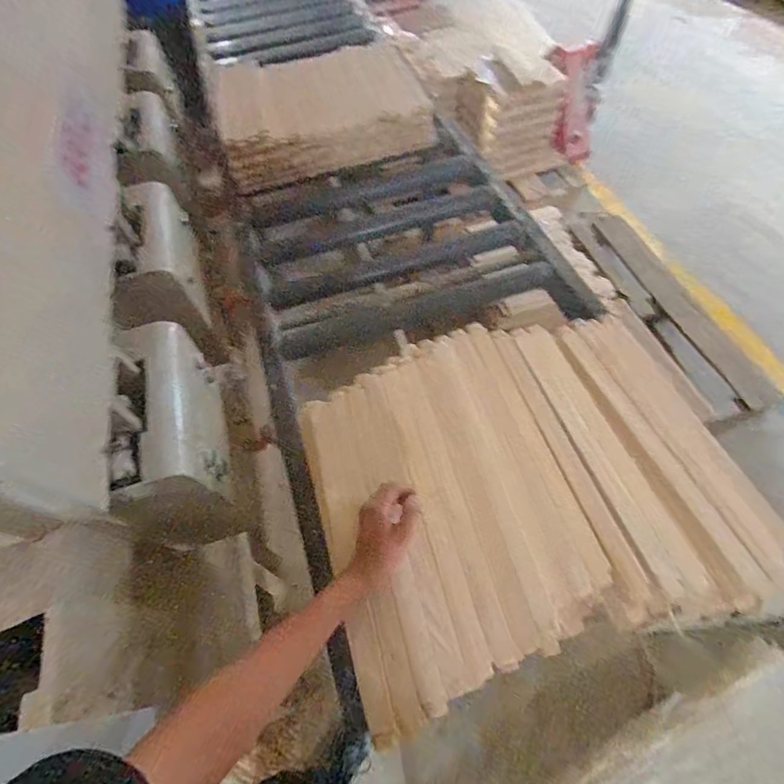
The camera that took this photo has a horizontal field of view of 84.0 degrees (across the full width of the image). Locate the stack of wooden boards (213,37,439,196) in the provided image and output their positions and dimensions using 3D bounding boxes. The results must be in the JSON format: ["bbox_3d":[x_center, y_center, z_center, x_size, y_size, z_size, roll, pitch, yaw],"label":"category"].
[{"bbox_3d":[-0.208,-0.821,1.275,0.569,0.132,0.424,-16,59,-5],"label":"stack of wooden boards"}]

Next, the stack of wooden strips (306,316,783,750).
[{"bbox_3d":[0.190,0.110,0.631,0.592,0.076,0.468,-16,59,-5],"label":"stack of wooden strips"}]

